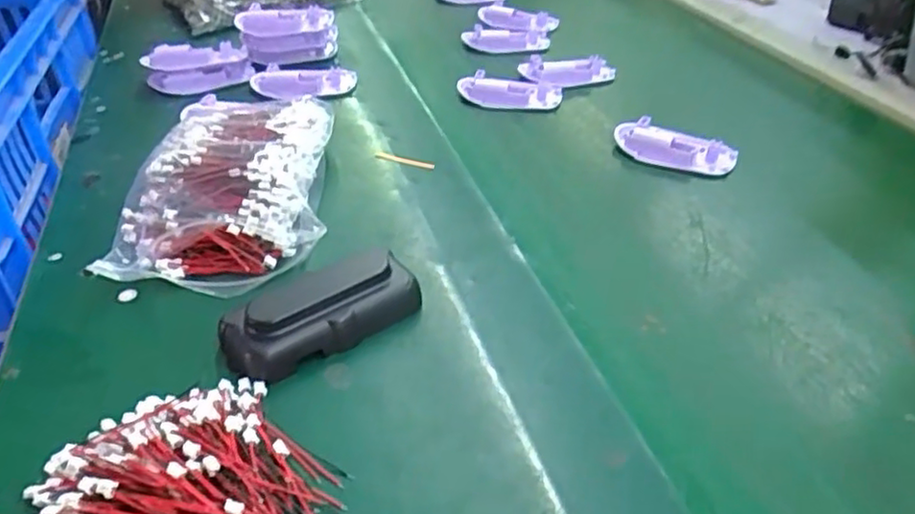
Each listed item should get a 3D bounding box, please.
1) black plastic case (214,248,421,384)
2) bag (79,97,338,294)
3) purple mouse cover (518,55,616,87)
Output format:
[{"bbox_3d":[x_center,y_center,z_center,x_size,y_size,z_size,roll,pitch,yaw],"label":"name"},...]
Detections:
[{"bbox_3d":[-0.074,0.028,0.373,0.110,0.031,0.048,-19,40,-22],"label":"black plastic case"},{"bbox_3d":[-0.156,-0.051,0.477,0.134,0.046,0.186,-2,37,-1],"label":"bag"},{"bbox_3d":[0.111,-0.192,0.694,0.088,0.018,0.051,-15,39,-19],"label":"purple mouse cover"}]

